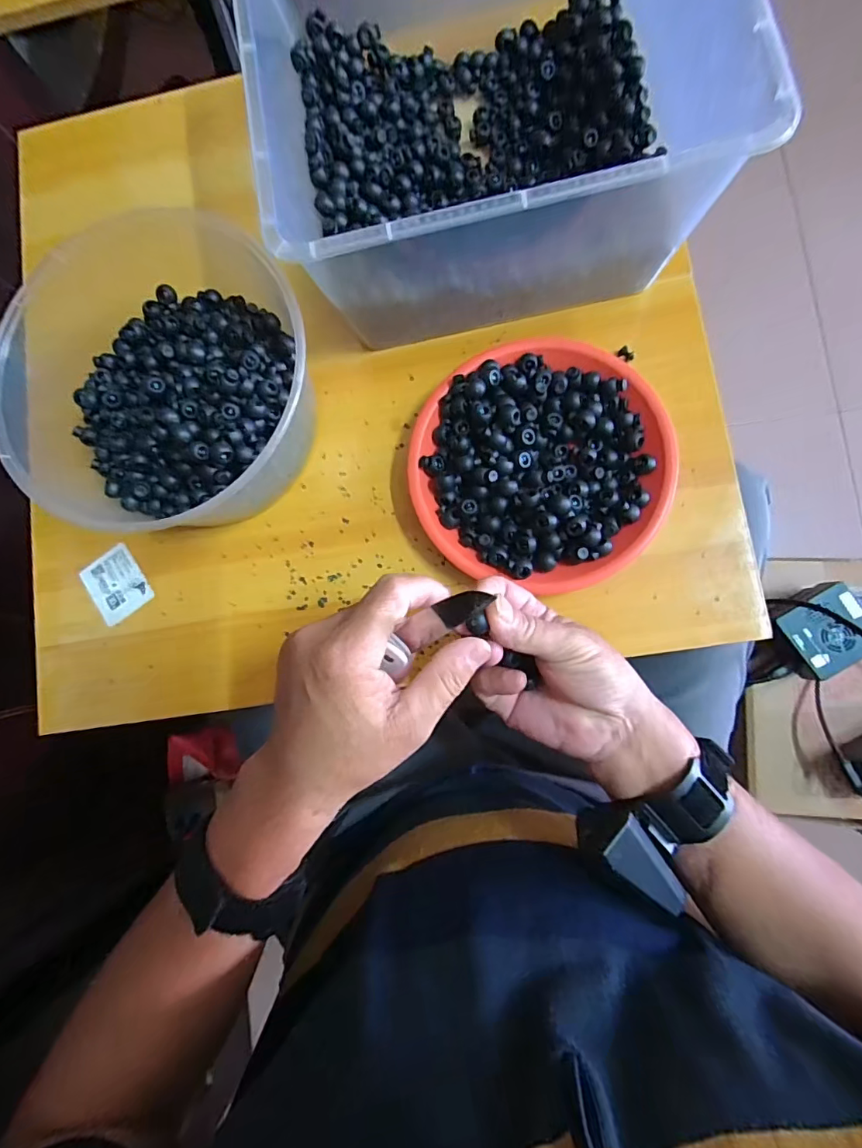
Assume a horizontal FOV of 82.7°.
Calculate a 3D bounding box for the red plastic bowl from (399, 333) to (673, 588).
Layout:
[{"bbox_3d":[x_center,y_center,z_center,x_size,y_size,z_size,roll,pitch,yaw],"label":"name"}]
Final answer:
[{"bbox_3d":[0.081,-0.085,0.378,0.191,0.039,0.183,-1,83,5],"label":"red plastic bowl"}]

